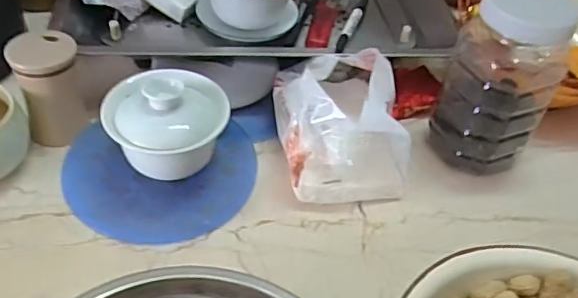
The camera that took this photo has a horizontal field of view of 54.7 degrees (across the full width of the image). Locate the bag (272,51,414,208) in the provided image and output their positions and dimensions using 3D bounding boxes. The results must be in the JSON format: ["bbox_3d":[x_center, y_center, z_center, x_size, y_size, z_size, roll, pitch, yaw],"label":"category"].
[{"bbox_3d":[0.041,-0.029,0.470,0.101,0.084,0.126,-3,45,-11],"label":"bag"}]

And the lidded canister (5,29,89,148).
[{"bbox_3d":[-0.191,-0.048,0.448,0.047,0.081,0.041,-12,47,-20],"label":"lidded canister"}]

